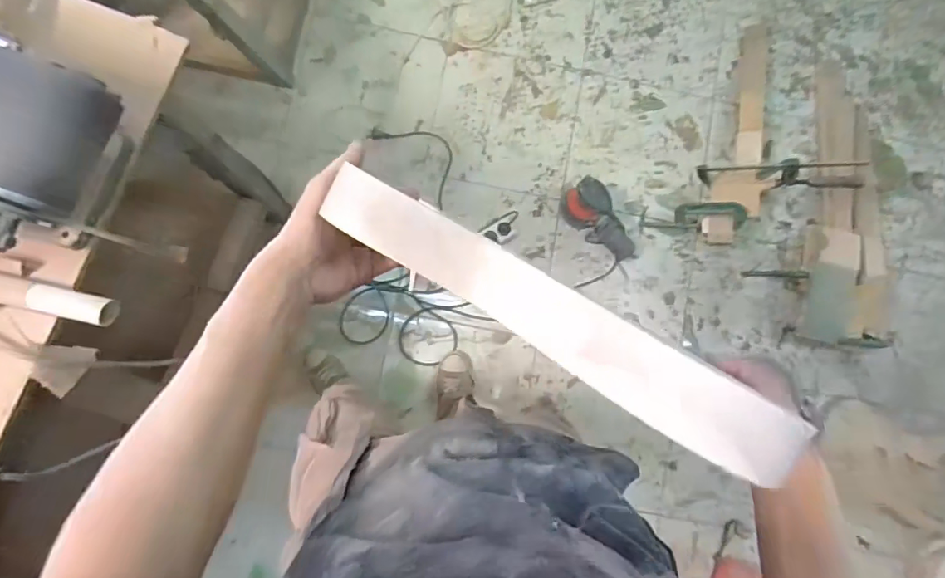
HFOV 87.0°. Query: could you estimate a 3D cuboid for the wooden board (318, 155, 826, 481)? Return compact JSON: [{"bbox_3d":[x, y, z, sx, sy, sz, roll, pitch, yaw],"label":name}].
[{"bbox_3d":[0.042,0.012,0.325,0.337,0.026,0.048,32,85,17],"label":"wooden board"}]

